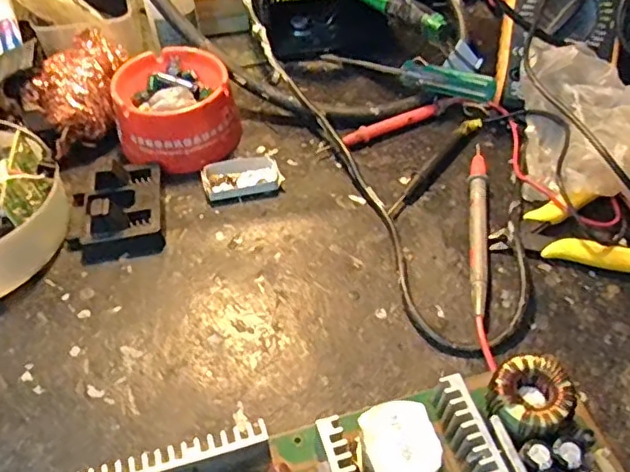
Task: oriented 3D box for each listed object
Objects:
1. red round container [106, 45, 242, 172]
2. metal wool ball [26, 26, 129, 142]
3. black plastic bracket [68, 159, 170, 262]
[{"bbox_3d":[-0.097,-0.090,0.412,0.084,0.045,0.087,-11,51,-10],"label":"red round container"},{"bbox_3d":[-0.165,-0.104,0.409,0.062,0.048,0.065,0,50,0],"label":"metal wool ball"},{"bbox_3d":[-0.127,-0.021,0.365,0.058,0.025,0.070,-8,50,-7],"label":"black plastic bracket"}]

